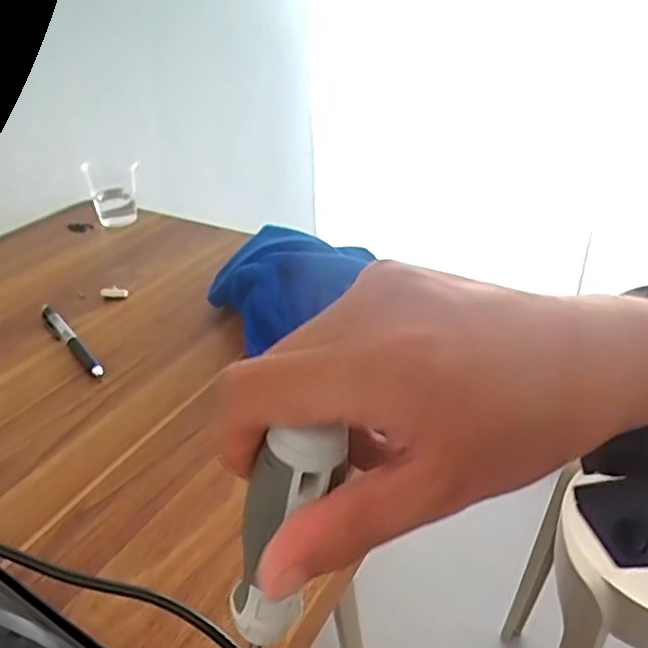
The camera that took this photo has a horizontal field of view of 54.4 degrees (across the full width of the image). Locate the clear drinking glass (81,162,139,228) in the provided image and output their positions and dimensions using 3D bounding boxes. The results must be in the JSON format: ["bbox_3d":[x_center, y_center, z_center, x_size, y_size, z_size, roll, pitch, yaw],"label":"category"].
[{"bbox_3d":[-0.283,-0.177,0.848,0.066,0.072,0.057,-11,32,-14],"label":"clear drinking glass"}]

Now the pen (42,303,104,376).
[{"bbox_3d":[-0.239,0.013,0.587,0.016,0.009,0.146,-23,37,-31],"label":"pen"}]

